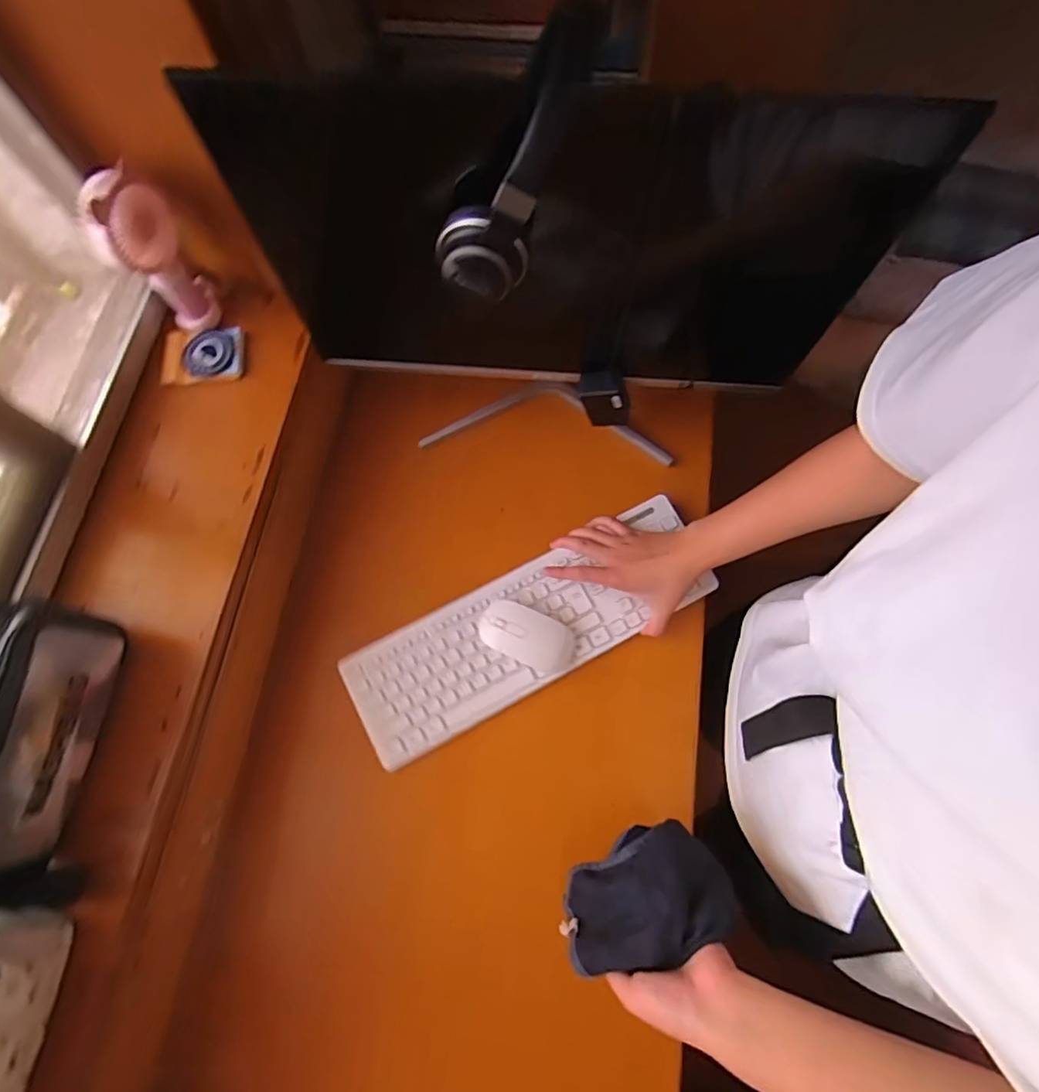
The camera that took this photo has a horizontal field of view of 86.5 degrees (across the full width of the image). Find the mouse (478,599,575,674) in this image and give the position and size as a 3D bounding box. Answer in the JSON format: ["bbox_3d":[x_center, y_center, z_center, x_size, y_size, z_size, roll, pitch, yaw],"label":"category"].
[{"bbox_3d":[0.007,0.101,0.622,0.108,0.025,0.057,22,74,7],"label":"mouse"}]

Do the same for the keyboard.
[{"bbox_3d":[0.014,0.092,0.637,0.426,0.018,0.128,-27,74,-7],"label":"keyboard"}]

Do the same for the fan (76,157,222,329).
[{"bbox_3d":[-0.375,-0.296,0.564,0.049,0.161,0.080,21,74,7],"label":"fan"}]

